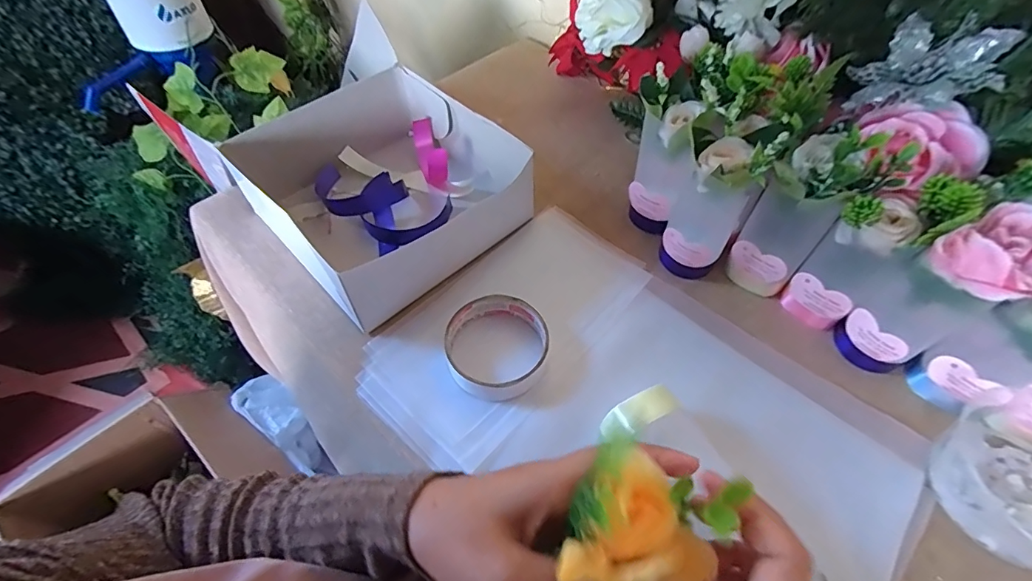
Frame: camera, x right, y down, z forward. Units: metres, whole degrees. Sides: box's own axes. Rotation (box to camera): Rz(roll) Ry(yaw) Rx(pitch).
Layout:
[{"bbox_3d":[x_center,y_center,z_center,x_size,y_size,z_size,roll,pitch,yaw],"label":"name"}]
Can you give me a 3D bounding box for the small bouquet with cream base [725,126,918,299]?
[{"bbox_3d":[0.224,-0.058,0.370,0.064,0.157,0.055,38,63,23],"label":"small bouquet with cream base"}]

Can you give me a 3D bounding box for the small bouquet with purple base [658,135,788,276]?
[{"bbox_3d":[0.160,-0.070,0.384,0.053,0.139,0.055,28,60,18],"label":"small bouquet with purple base"}]

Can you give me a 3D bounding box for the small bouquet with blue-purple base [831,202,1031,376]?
[{"bbox_3d":[0.299,0.007,0.336,0.062,0.137,0.062,0,55,0],"label":"small bouquet with blue-purple base"}]

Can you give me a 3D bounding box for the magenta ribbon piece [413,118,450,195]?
[{"bbox_3d":[-0.090,-0.146,0.492,0.025,0.048,0.079,-15,57,-10],"label":"magenta ribbon piece"}]

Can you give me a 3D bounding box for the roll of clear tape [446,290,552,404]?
[{"bbox_3d":[-0.014,0.044,0.376,0.081,0.022,0.080,0,55,0],"label":"roll of clear tape"}]

